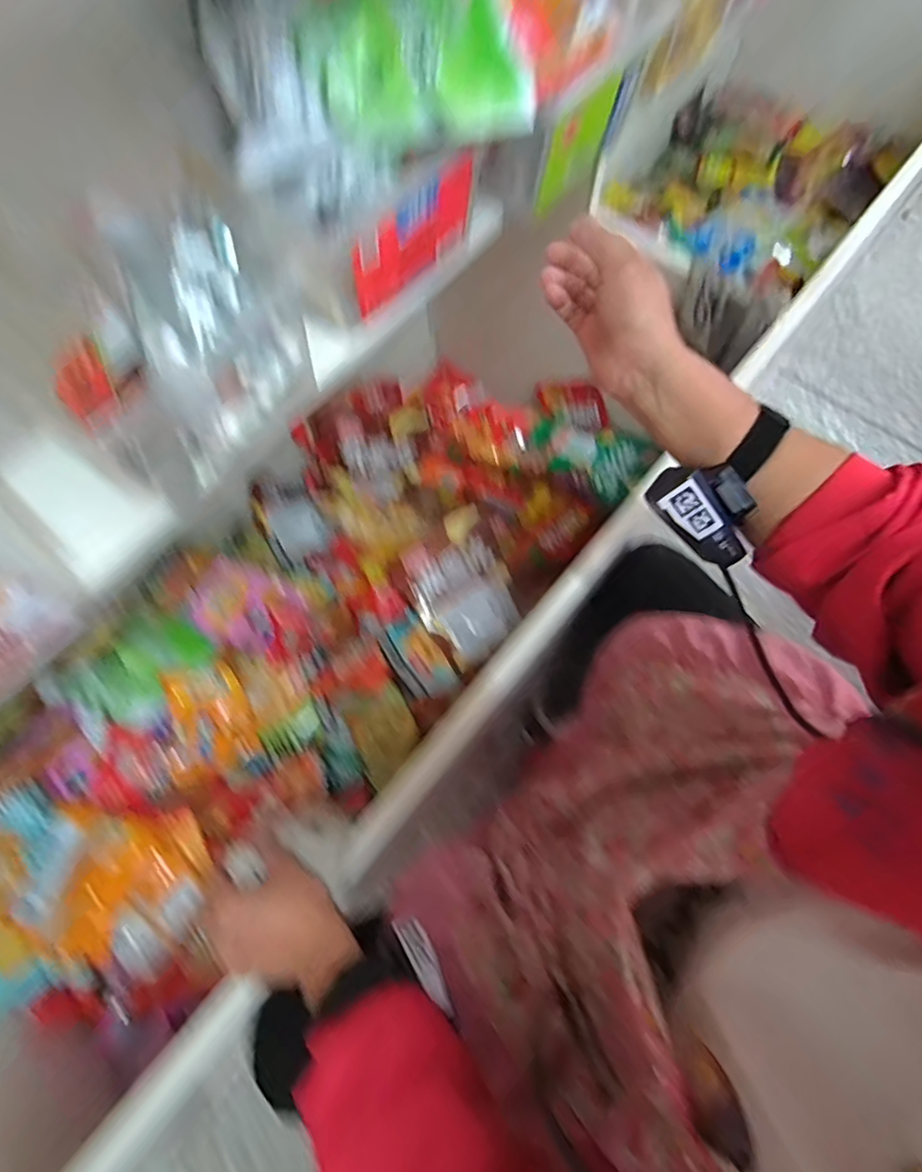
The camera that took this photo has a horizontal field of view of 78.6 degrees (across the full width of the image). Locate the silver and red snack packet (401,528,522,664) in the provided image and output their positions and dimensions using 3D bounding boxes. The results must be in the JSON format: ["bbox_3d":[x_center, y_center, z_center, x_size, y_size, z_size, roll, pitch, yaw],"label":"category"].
[{"bbox_3d":[0.006,0.001,0.864,0.153,0.048,0.190,-27,72,-9],"label":"silver and red snack packet"}]

